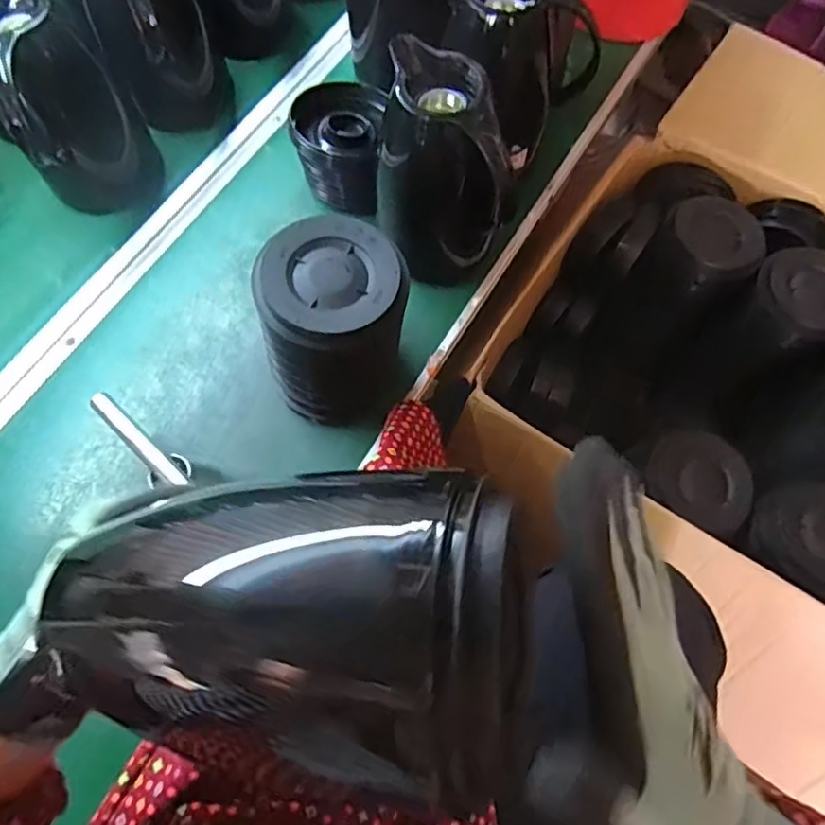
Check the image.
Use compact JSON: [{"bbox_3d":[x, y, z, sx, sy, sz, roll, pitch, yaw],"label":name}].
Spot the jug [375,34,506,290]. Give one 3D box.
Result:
[{"bbox_3d":[0.045,-0.233,0.587,0.145,0.213,0.114,24,56,11],"label":"jug"}]

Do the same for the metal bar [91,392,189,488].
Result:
[{"bbox_3d":[-0.250,0.027,0.551,0.015,0.017,0.111,-42,100,-15],"label":"metal bar"}]

